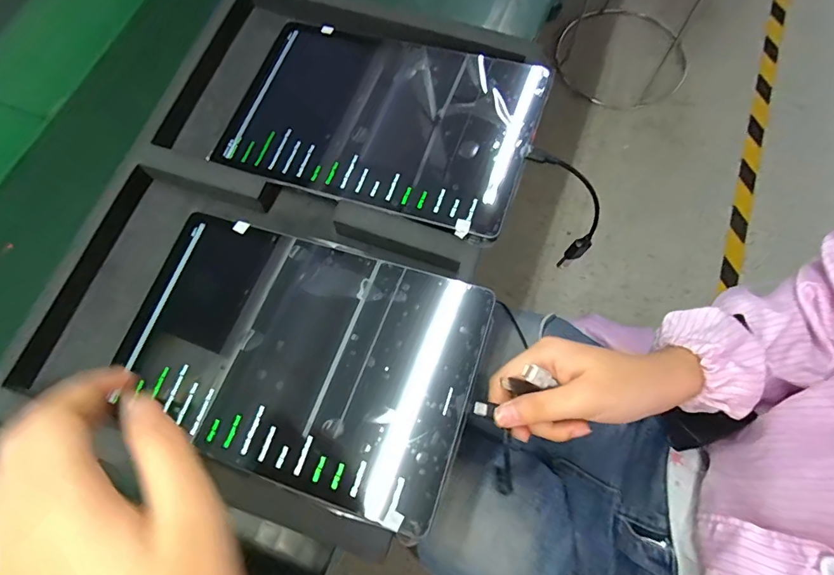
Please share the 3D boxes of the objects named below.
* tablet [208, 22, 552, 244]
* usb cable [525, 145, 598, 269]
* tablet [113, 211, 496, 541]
[{"bbox_3d":[-0.035,-0.149,0.386,0.258,0.012,0.166,19,73,8],"label":"tablet"},{"bbox_3d":[0.139,-0.067,0.410,0.043,0.151,0.024,25,70,40],"label":"usb cable"},{"bbox_3d":[-0.088,0.045,0.327,0.252,0.009,0.165,17,73,12],"label":"tablet"}]

